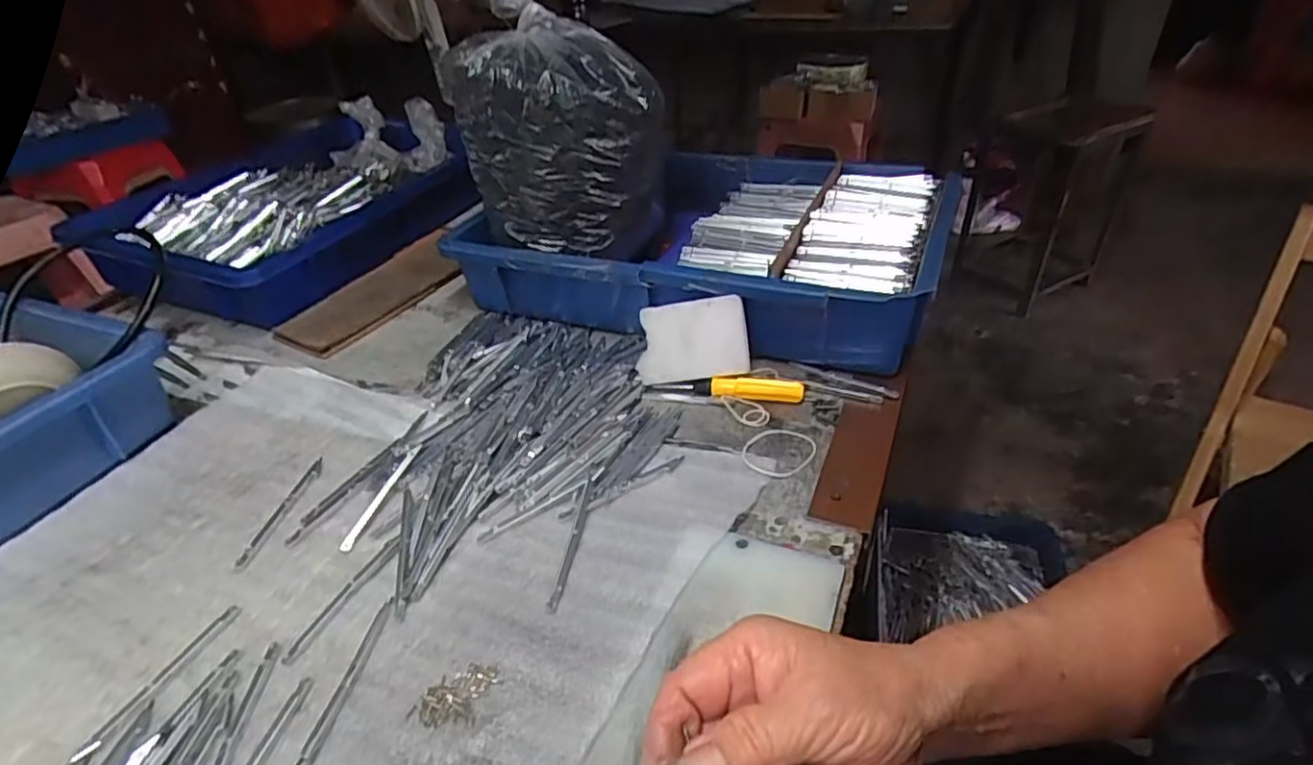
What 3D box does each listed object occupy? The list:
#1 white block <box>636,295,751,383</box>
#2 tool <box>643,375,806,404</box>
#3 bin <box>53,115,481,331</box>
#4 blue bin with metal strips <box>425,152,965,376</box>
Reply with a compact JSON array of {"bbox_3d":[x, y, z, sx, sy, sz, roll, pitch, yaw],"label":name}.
[{"bbox_3d":[0.027,-0.033,0.523,0.086,0.060,0.006,-7,8,10],"label":"white block"},{"bbox_3d":[0.052,0.004,0.517,0.120,0.014,0.017,1,35,8],"label":"tool"},{"bbox_3d":[-0.376,-0.172,0.729,0.246,0.091,0.314,16,40,26],"label":"bin"},{"bbox_3d":[0.047,-0.127,0.628,0.400,0.088,0.256,11,38,20],"label":"blue bin with metal strips"}]

